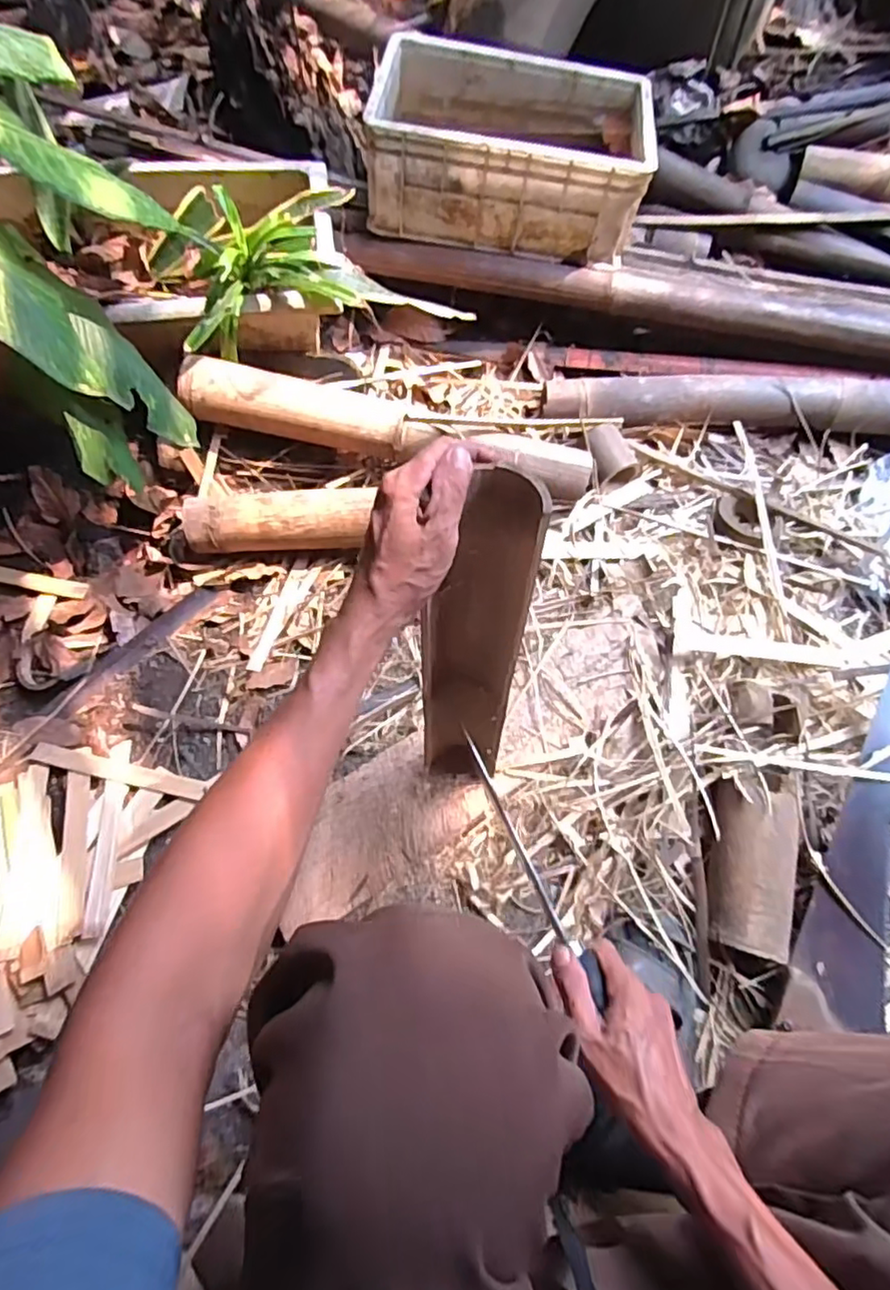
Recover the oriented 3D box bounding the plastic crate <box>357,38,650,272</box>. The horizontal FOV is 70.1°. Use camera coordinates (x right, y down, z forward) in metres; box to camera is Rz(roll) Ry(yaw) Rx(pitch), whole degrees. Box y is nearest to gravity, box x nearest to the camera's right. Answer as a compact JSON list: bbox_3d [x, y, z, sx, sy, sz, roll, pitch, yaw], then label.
[{"bbox_3d":[0.104,-0.768,0.999,0.406,0.162,0.283,8,63,2],"label":"plastic crate"}]

